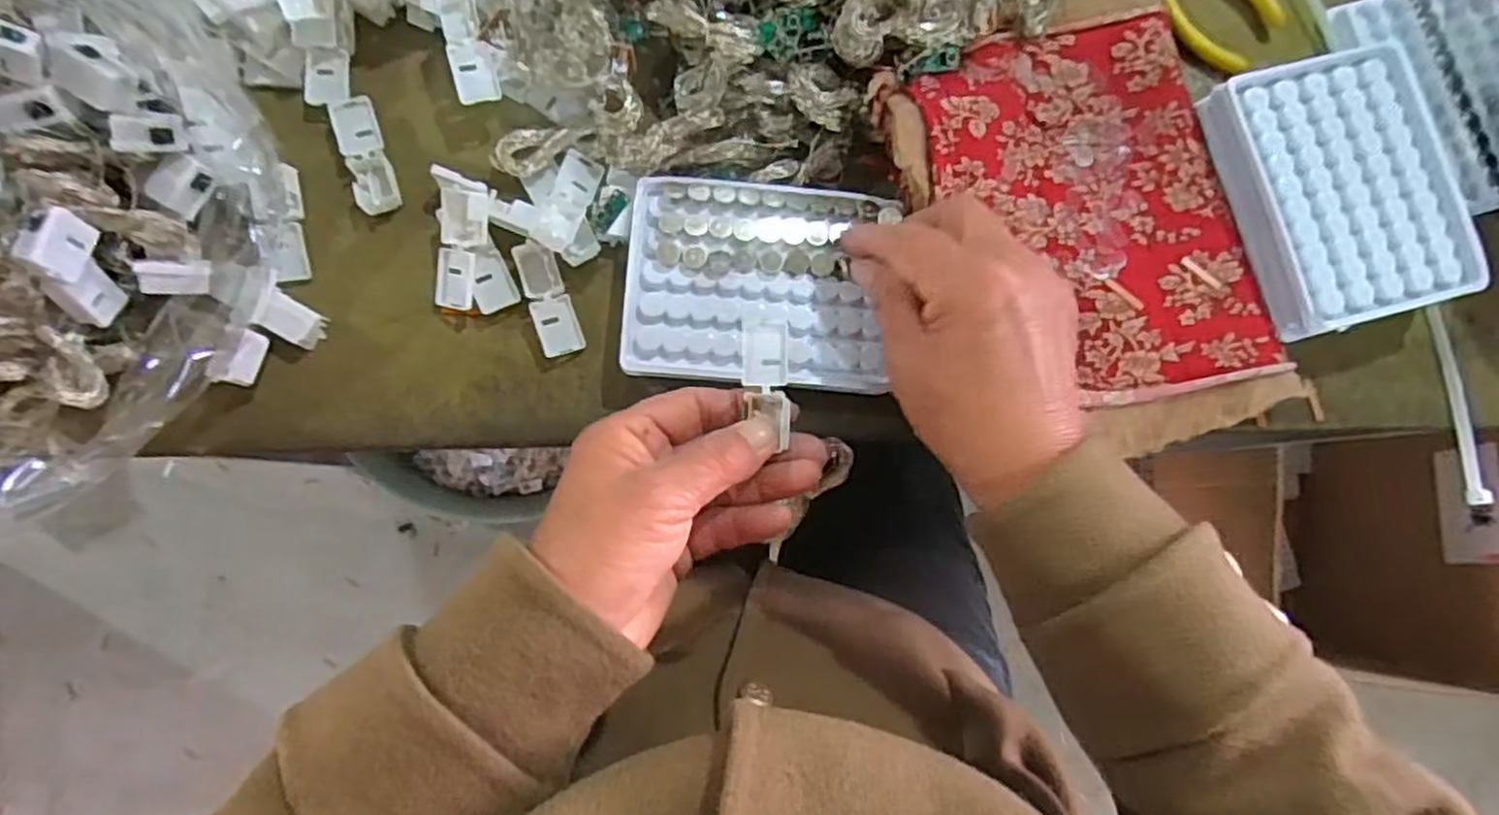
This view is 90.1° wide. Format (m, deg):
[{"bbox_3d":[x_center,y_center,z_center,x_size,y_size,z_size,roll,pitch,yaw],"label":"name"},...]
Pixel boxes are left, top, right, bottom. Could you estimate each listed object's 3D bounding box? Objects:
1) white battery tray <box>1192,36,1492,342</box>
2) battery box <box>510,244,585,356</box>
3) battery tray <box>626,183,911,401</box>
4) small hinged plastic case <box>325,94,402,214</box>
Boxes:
[{"bbox_3d":[0.290,-0.107,0.369,0.098,0.025,0.130,-16,85,-5],"label":"white battery tray"},{"bbox_3d":[-0.096,-0.052,0.357,0.019,0.010,0.054,-20,86,-5],"label":"battery box"},{"bbox_3d":[0.004,-0.058,0.350,0.118,0.009,0.093,4,84,-3],"label":"battery tray"},{"bbox_3d":[-0.186,-0.123,0.362,0.019,0.008,0.058,-19,86,-5],"label":"small hinged plastic case"}]

